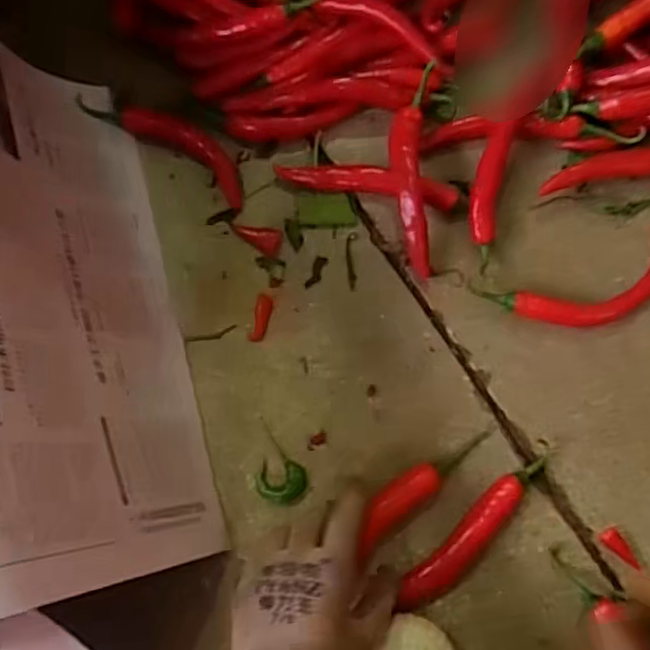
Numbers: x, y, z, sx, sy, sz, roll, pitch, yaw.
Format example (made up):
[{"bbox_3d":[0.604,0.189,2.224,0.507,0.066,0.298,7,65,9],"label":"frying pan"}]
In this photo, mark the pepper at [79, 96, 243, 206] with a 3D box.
[{"bbox_3d":[-0.122,-0.149,0.535,0.145,0.027,0.039,31,81,9],"label":"pepper"}]

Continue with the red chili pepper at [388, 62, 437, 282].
[{"bbox_3d":[0.066,-0.120,0.508,0.032,0.024,0.162,0,77,3],"label":"red chili pepper"}]

